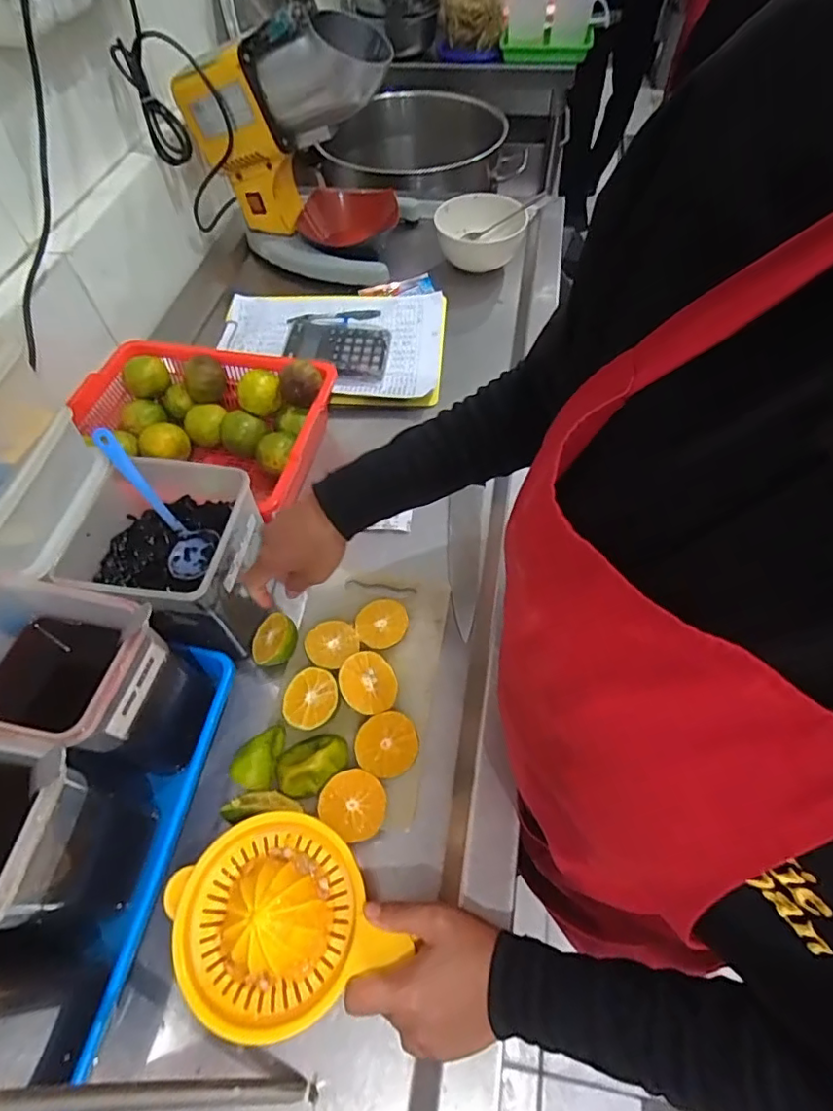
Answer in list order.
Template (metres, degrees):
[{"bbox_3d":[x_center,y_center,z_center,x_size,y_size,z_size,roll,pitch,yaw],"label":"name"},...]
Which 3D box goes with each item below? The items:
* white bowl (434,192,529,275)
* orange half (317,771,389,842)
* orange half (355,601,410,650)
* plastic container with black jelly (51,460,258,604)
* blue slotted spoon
[{"bbox_3d":[0.103,-0.513,0.879,0.135,0.081,0.135,5,58,5],"label":"white bowl"},{"bbox_3d":[-0.051,0.211,0.463,0.052,0.037,0.050,-1,57,1],"label":"orange half"},{"bbox_3d":[-0.034,0.073,0.549,0.050,0.025,0.050,-8,57,-3],"label":"orange half"},{"bbox_3d":[-0.237,-0.007,0.512,0.162,0.097,0.137,7,58,6],"label":"plastic container with black jelly"},{"bbox_3d":[-0.242,-0.051,0.513,0.050,0.033,0.152,-36,107,-19],"label":"blue slotted spoon"}]

